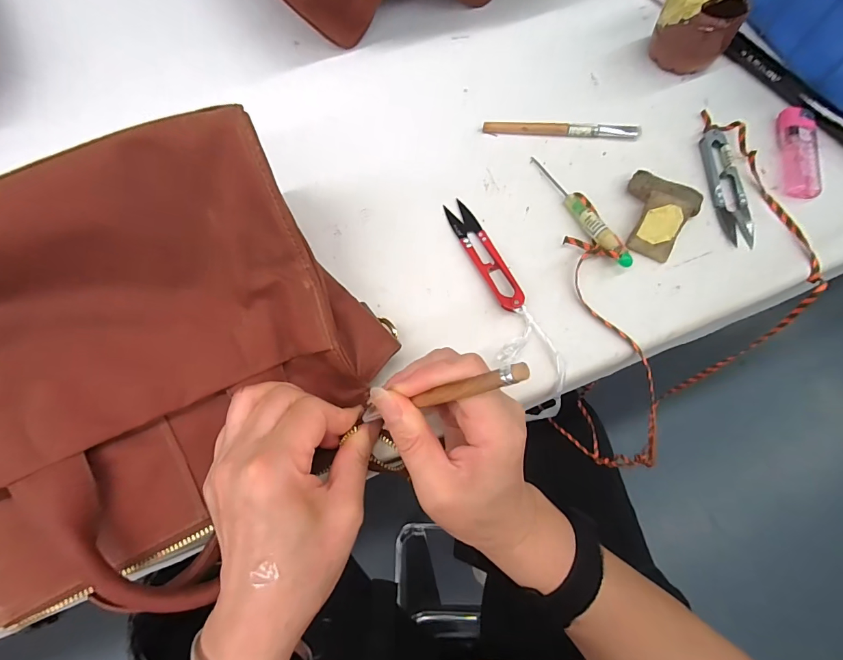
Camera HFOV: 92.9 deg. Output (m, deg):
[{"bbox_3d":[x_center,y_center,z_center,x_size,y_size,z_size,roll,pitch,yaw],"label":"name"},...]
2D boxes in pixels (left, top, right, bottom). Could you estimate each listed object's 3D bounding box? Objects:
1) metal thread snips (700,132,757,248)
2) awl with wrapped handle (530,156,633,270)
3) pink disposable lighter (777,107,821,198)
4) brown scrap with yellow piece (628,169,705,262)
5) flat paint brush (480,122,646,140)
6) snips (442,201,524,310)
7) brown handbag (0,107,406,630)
[{"bbox_3d":[0.237,-0.112,0.311,0.023,0.005,0.102,0,72,2],"label":"metal thread snips"},{"bbox_3d":[0.121,-0.094,0.303,0.016,0.016,0.115,-24,72,-5],"label":"awl with wrapped handle"},{"bbox_3d":[0.298,-0.142,0.315,0.024,0.009,0.080,13,73,6],"label":"pink disposable lighter"},{"bbox_3d":[0.176,-0.085,0.298,0.051,0.015,0.064,23,74,9],"label":"brown scrap with yellow piece"},{"bbox_3d":[0.116,-0.166,0.333,0.126,0.008,0.009,4,72,4],"label":"flat paint brush"},{"bbox_3d":[0.046,-0.057,0.296,0.020,0.011,0.099,-26,73,-6],"label":"snips"},{"bbox_3d":[-0.155,0.029,0.206,0.255,0.104,0.192,-25,72,-6],"label":"brown handbag"}]

